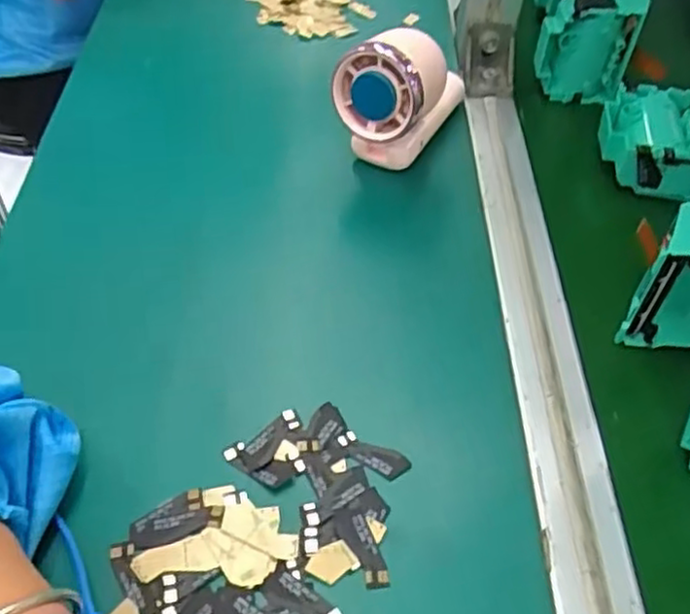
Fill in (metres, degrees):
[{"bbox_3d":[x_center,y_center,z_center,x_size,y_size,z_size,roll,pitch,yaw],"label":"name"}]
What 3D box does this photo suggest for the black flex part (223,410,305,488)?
[{"bbox_3d":[-0.034,0.070,0.341,0.039,0.004,0.030,-29,57,-24],"label":"black flex part"}]

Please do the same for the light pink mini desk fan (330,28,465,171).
[{"bbox_3d":[0.038,-0.148,0.469,0.056,0.086,0.109,22,53,15],"label":"light pink mini desk fan"}]

